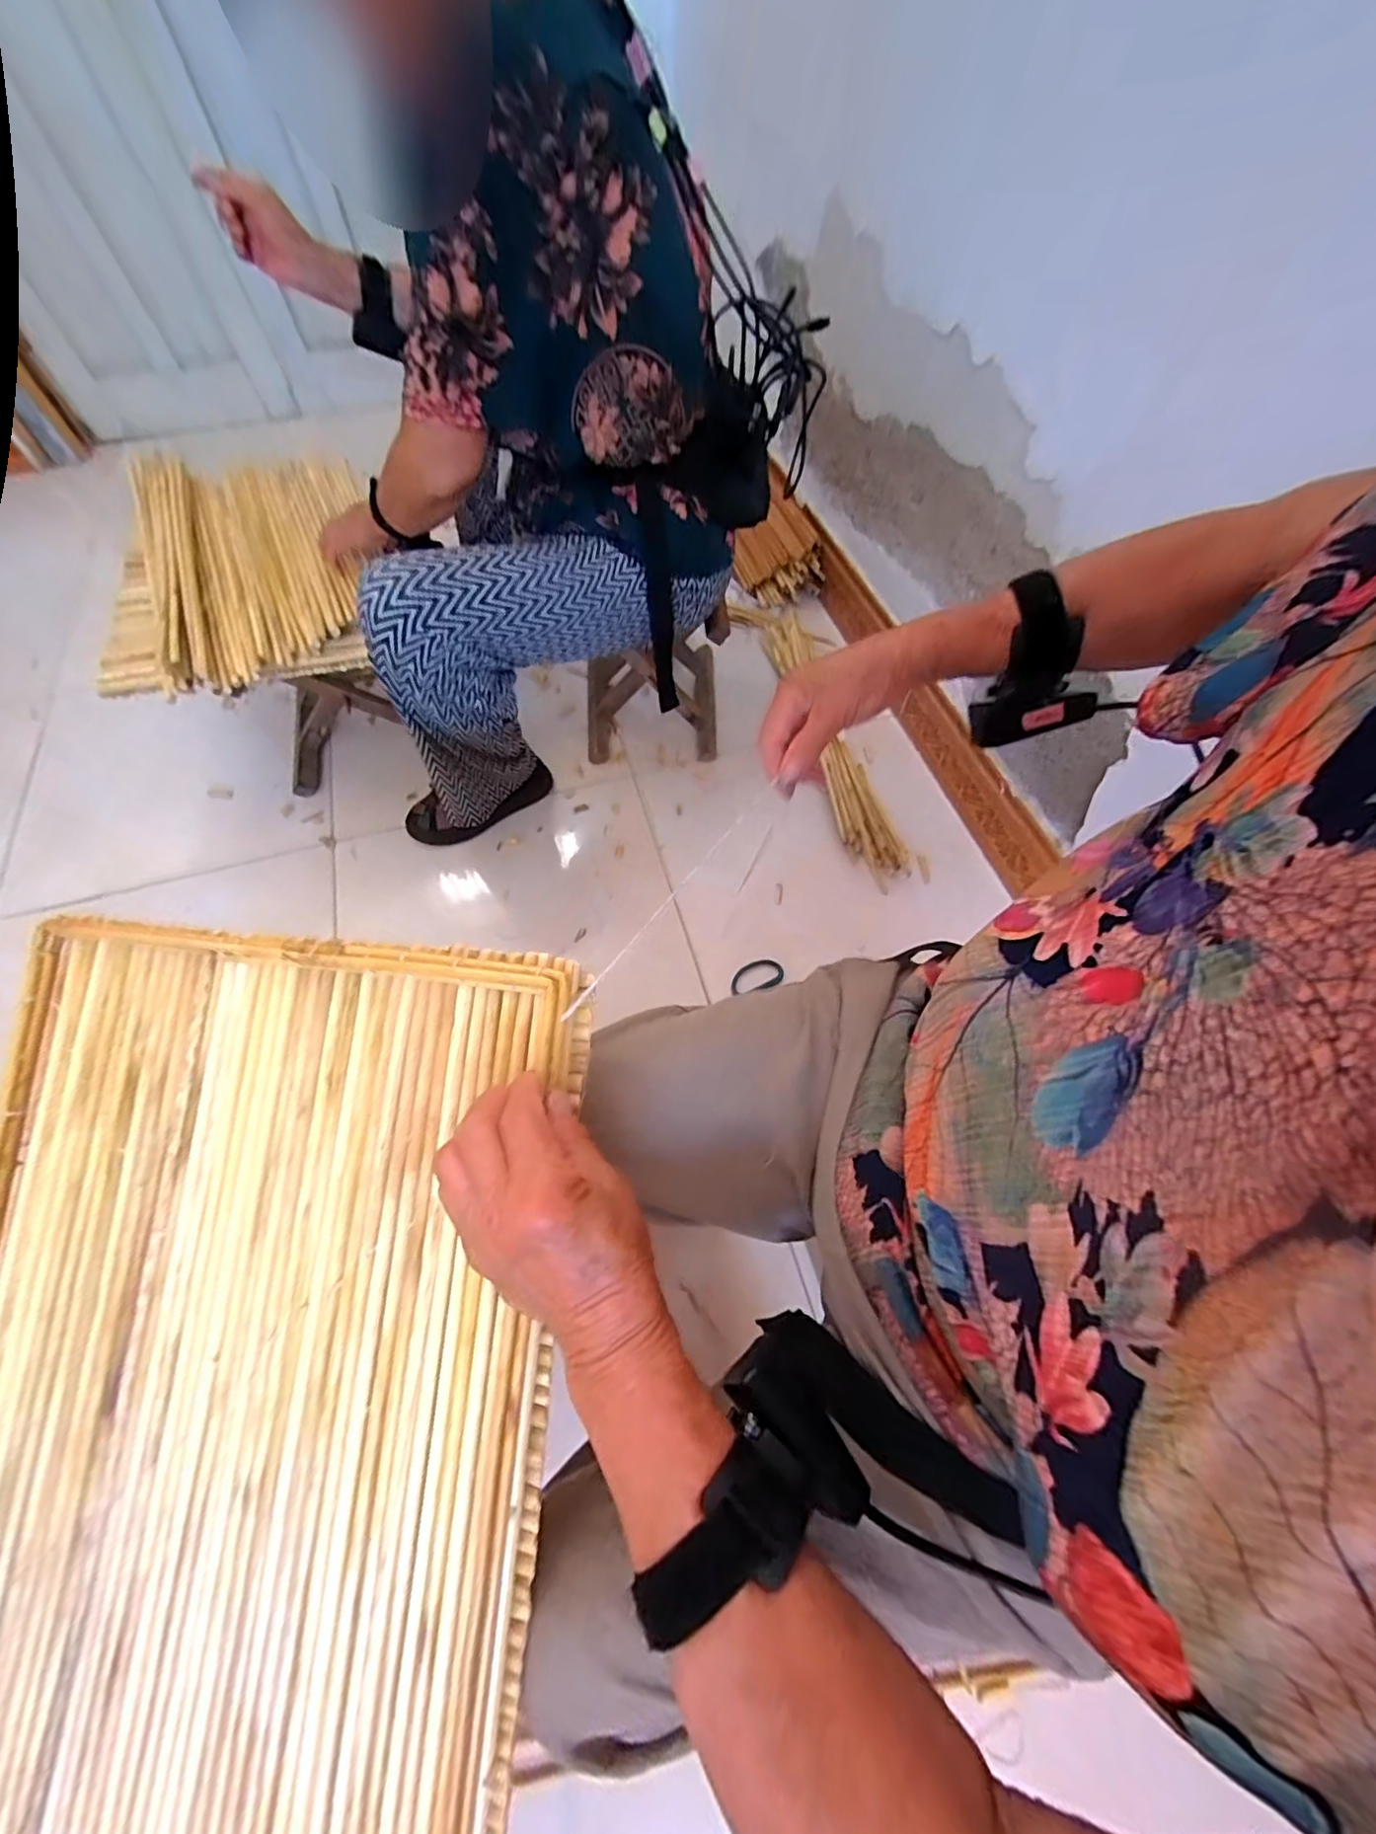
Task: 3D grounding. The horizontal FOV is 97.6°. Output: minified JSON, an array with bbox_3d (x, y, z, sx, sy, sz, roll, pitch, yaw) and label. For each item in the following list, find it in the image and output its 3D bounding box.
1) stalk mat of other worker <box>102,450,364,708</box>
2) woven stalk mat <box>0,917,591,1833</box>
[{"bbox_3d":[-0.632,-0.489,0.834,0.331,0.067,0.484,-14,65,-10],"label":"stalk mat of other worker"},{"bbox_3d":[-0.245,0.236,0.319,0.347,0.019,0.454,3,79,10],"label":"woven stalk mat"}]

